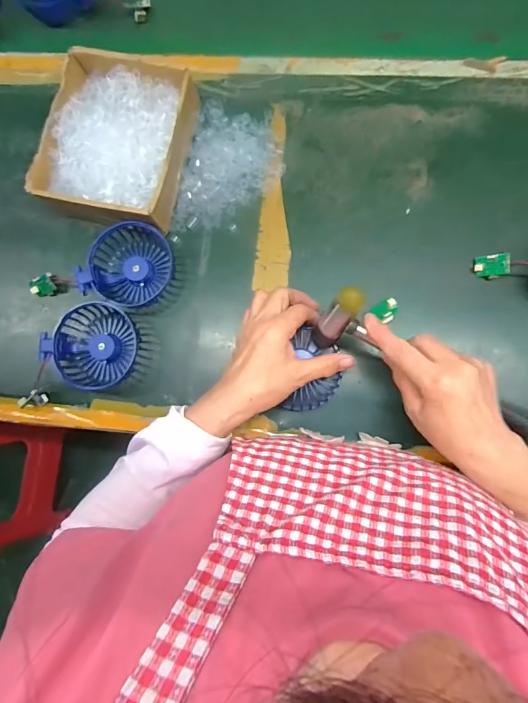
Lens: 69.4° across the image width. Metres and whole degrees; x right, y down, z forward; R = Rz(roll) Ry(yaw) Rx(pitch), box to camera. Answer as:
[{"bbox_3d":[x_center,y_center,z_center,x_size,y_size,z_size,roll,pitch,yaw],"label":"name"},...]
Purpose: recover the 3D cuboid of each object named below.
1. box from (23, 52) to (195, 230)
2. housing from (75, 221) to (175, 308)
[{"bbox_3d":[-0.160,-0.227,0.422,0.147,0.055,0.175,13,85,6],"label":"box"},{"bbox_3d":[-0.146,-0.094,0.422,0.088,0.034,0.091,0,83,4],"label":"housing"}]

